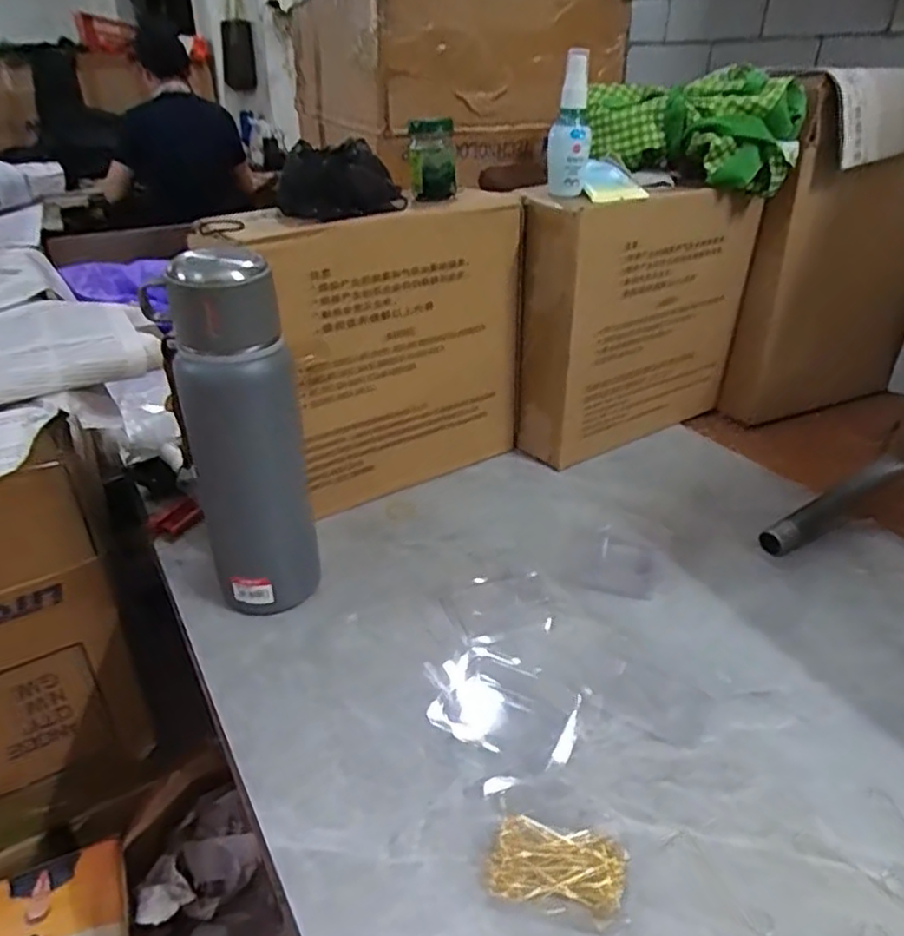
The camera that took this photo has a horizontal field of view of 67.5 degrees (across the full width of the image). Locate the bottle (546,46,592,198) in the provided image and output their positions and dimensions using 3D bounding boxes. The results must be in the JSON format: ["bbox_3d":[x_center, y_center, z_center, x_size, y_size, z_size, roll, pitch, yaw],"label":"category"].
[{"bbox_3d":[0.111,-0.317,0.631,0.039,0.120,0.031,5,31,8],"label":"bottle"}]

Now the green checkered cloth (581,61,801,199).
[{"bbox_3d":[0.248,-0.353,0.705,0.208,0.096,0.087,19,36,29],"label":"green checkered cloth"}]

